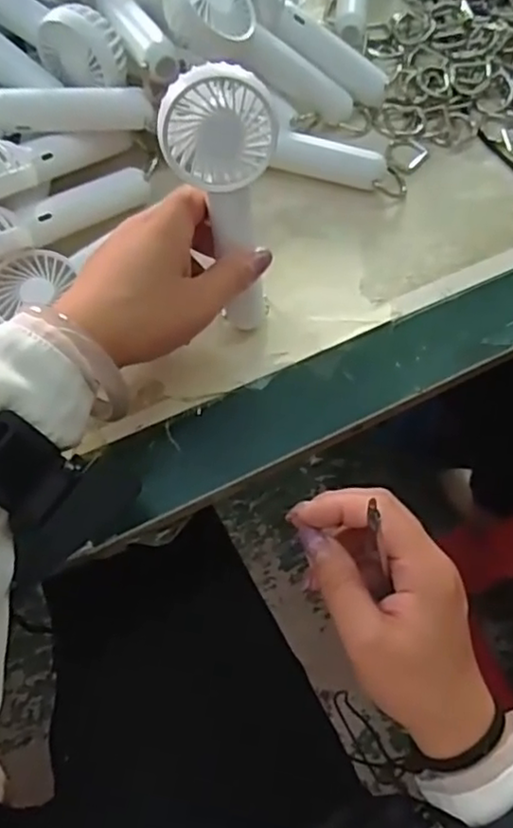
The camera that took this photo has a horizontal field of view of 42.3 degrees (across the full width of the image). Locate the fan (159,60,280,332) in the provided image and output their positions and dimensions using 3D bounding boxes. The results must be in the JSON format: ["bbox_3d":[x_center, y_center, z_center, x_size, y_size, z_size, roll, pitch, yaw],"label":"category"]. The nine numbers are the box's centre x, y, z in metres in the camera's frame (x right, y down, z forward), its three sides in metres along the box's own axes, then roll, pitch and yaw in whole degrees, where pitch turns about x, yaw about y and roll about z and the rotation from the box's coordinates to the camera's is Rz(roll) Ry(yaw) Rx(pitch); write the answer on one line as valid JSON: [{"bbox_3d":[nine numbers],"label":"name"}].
[{"bbox_3d":[-0.015,-0.109,0.362,0.053,0.150,0.025,-20,47,-12],"label":"fan"}]

